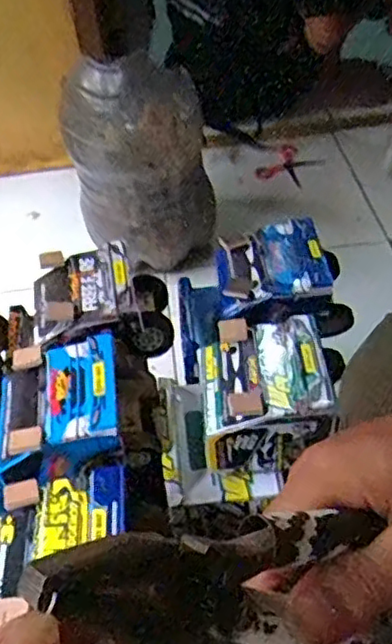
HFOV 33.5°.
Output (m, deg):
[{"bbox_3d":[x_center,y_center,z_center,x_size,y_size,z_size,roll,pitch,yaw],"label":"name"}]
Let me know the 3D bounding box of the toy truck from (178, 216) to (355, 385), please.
[{"bbox_3d":[0.063,-0.026,0.649,0.165,0.090,0.127,-5,44,2],"label":"toy truck"}]

